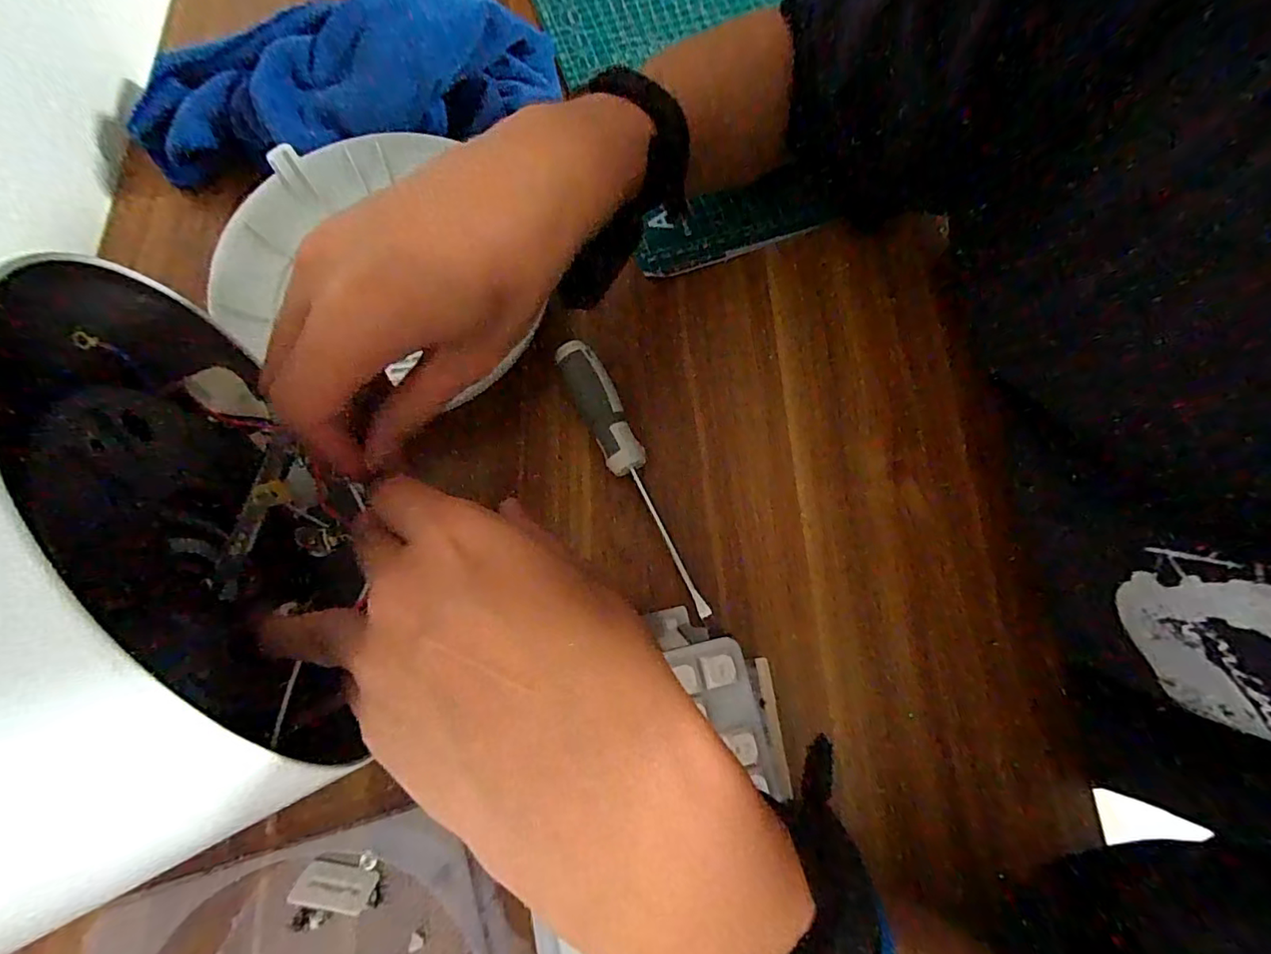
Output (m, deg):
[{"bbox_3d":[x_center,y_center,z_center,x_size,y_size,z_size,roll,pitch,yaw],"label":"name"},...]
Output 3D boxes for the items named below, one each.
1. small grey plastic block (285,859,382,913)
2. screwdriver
[{"bbox_3d":[-0.147,0.200,0.268,0.036,0.021,0.006,10,113,3],"label":"small grey plastic block"},{"bbox_3d":[-0.001,-0.002,0.325,0.024,0.030,0.176,-26,75,-8],"label":"screwdriver"}]

